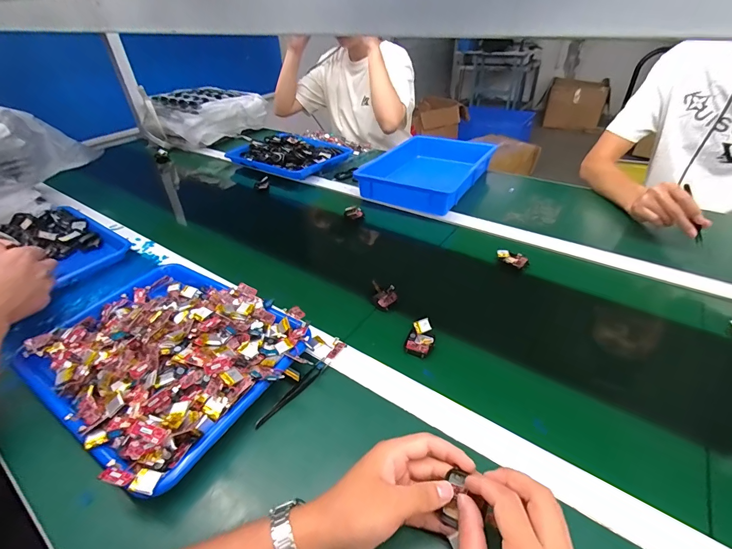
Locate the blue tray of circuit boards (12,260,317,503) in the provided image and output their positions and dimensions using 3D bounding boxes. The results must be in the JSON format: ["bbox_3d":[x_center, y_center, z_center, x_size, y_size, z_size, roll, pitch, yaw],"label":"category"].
[{"bbox_3d":[-0.264,0.094,0.481,0.330,0.080,0.260,21,44,27],"label":"blue tray of circuit boards"}]

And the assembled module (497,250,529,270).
[{"bbox_3d":[0.260,-0.028,0.640,0.054,0.017,0.028,22,44,28],"label":"assembled module"}]

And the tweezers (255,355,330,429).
[{"bbox_3d":[-0.087,0.145,0.445,0.014,0.015,0.117,24,45,30],"label":"tweezers"}]

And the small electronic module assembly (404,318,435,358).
[{"bbox_3d":[0.078,0.088,0.498,0.036,0.022,0.052,15,41,21],"label":"small electronic module assembly"}]

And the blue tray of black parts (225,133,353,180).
[{"bbox_3d":[-0.219,-0.351,1.040,0.301,0.035,0.219,22,44,28],"label":"blue tray of black parts"}]

